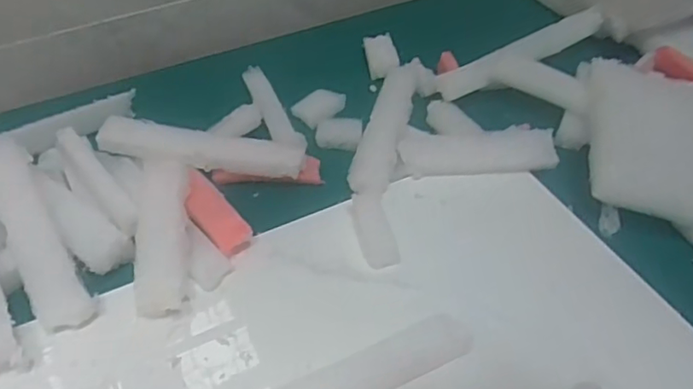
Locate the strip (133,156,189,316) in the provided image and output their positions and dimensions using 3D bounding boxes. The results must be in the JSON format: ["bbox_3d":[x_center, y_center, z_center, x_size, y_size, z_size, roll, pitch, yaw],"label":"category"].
[{"bbox_3d":[-0.136,0.031,0.436,0.033,0.022,0.116,-3,69,-4],"label":"strip"}]

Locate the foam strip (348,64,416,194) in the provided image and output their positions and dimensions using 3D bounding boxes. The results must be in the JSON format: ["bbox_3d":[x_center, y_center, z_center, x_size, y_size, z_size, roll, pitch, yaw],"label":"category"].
[{"bbox_3d":[0.038,-0.062,0.551,0.035,0.025,0.166,13,50,10],"label":"foam strip"}]

